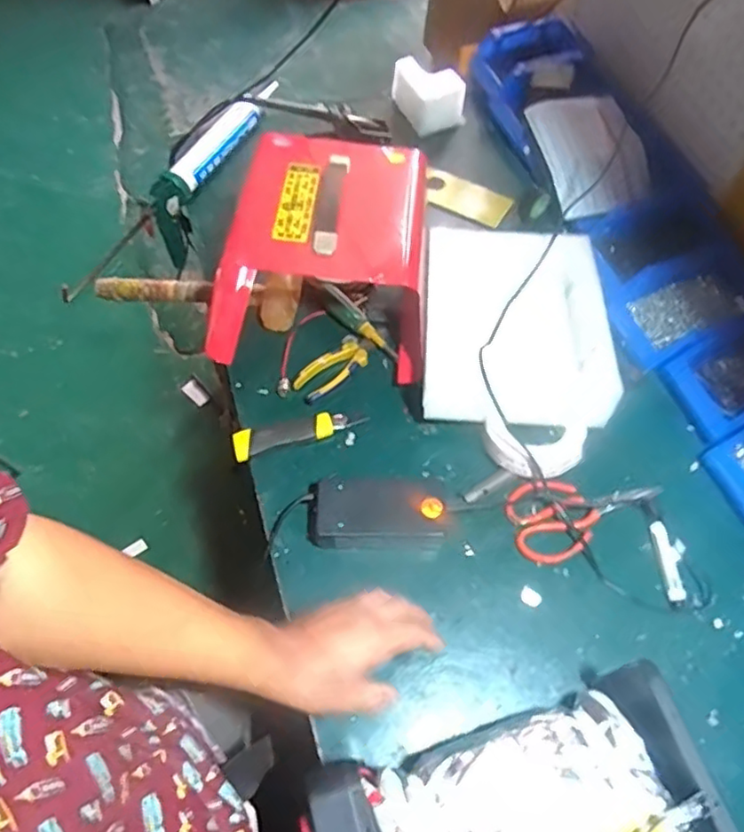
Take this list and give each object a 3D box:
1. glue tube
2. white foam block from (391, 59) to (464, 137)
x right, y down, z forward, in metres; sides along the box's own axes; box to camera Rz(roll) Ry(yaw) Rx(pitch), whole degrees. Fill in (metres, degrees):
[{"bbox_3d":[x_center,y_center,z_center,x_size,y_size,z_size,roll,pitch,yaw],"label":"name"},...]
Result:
[{"bbox_3d":[-0.257,-0.443,1.023,0.066,0.057,0.288,28,65,14],"label":"glue tube"},{"bbox_3d":[0.095,-0.538,1.059,0.093,0.082,0.095,-22,64,-12],"label":"white foam block"}]

